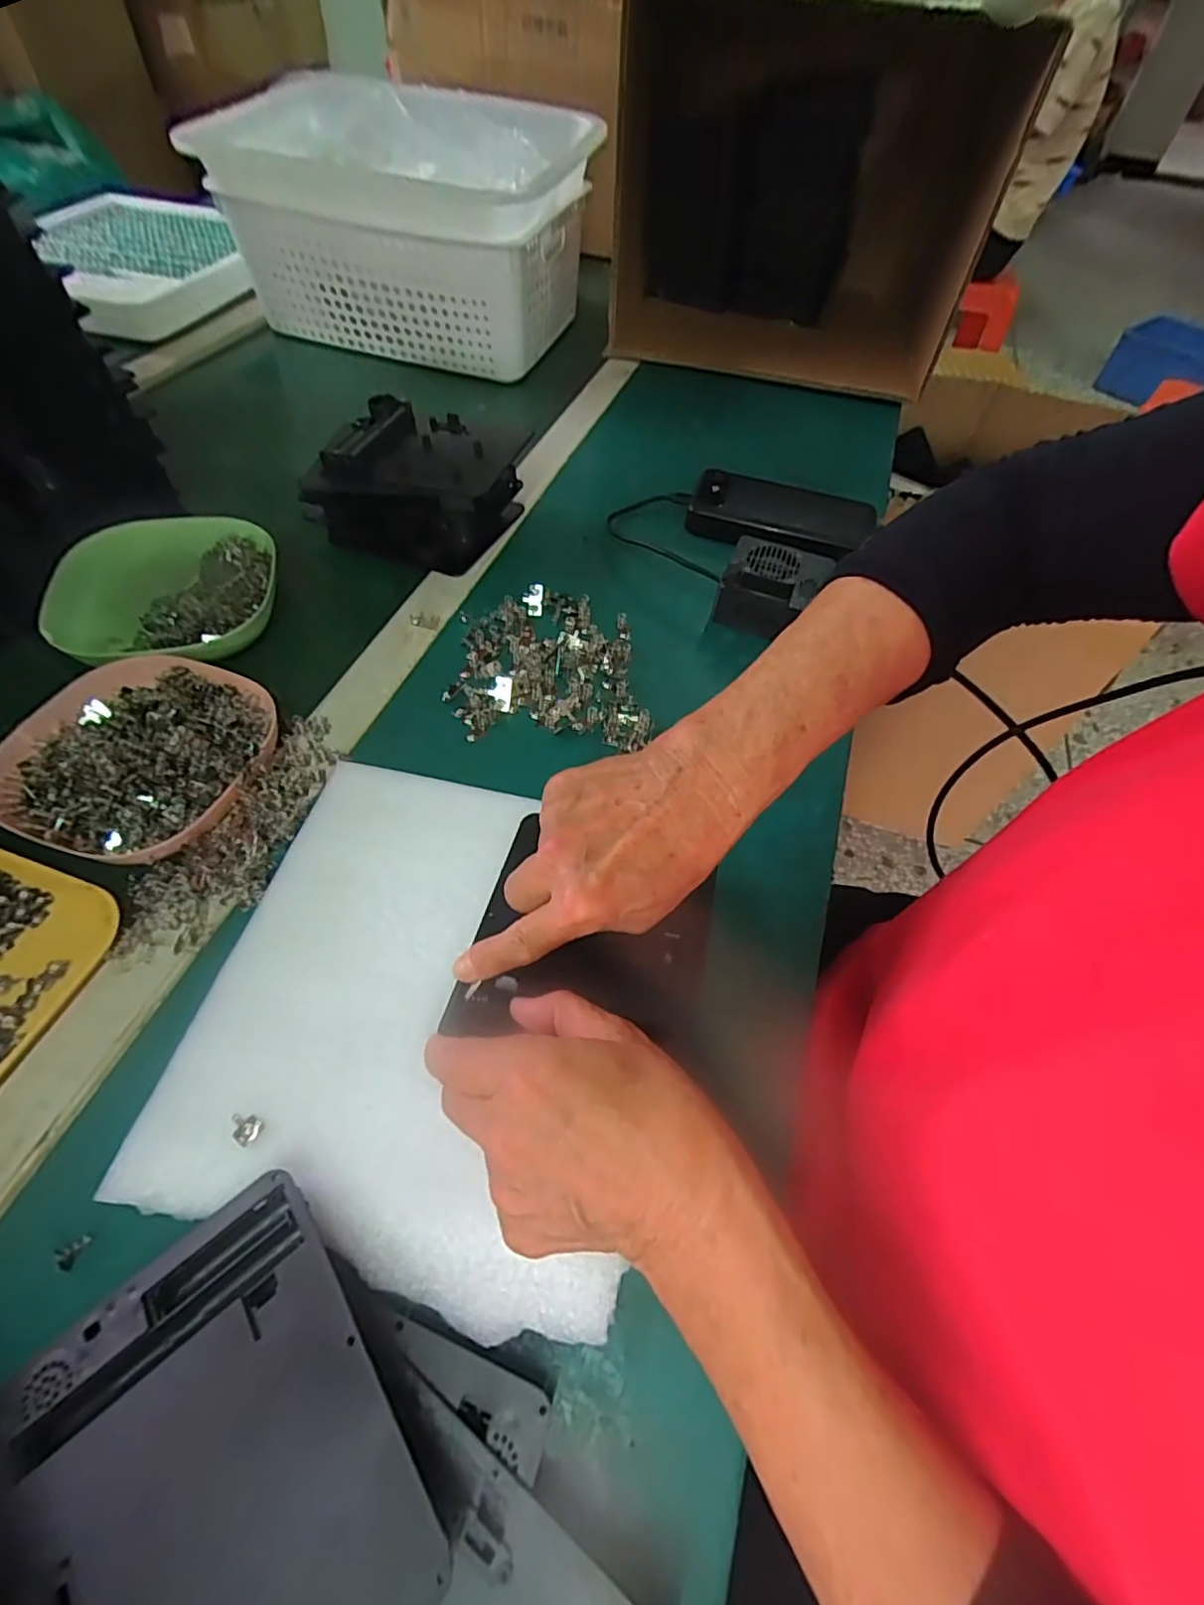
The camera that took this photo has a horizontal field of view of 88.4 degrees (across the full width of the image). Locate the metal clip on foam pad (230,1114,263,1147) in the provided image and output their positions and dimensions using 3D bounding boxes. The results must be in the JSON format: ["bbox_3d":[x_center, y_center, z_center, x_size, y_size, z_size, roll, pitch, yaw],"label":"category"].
[{"bbox_3d":[-0.151,0.136,0.259,0.015,0.004,0.010,22,55,11],"label":"metal clip on foam pad"}]

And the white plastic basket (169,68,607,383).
[{"bbox_3d":[-0.209,-0.653,0.709,0.359,0.187,0.274,13,55,5],"label":"white plastic basket"}]

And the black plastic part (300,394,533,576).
[{"bbox_3d":[-0.146,-0.258,0.502,0.140,0.070,0.114,19,56,9],"label":"black plastic part"}]

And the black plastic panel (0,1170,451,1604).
[{"bbox_3d":[-0.124,0.209,0.190,0.108,0.012,0.133,-35,57,-21],"label":"black plastic panel"}]

